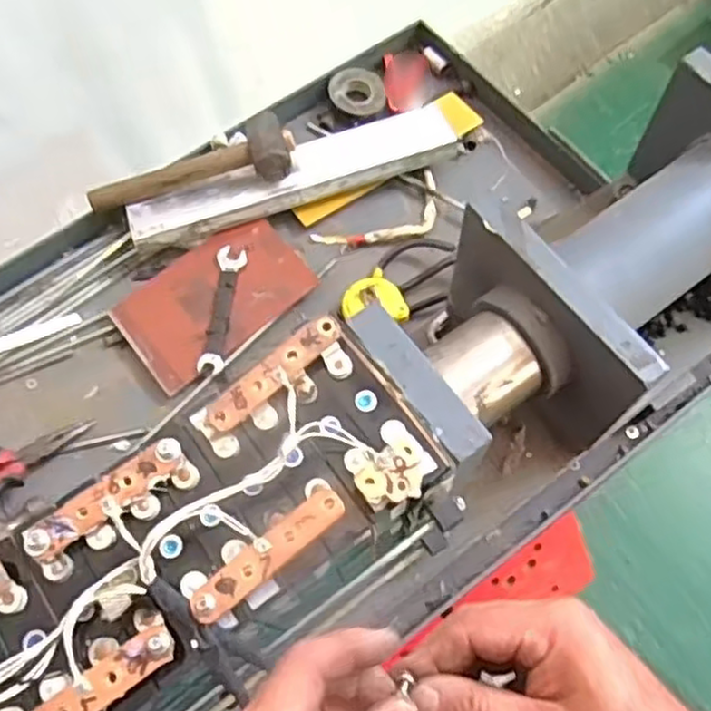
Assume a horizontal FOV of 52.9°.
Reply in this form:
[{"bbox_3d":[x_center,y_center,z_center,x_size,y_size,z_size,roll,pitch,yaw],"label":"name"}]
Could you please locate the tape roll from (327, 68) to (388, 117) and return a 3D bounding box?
[{"bbox_3d":[0.003,-0.348,0.941,0.074,0.018,0.070,-1,67,2],"label":"tape roll"}]

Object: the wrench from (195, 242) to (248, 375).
[{"bbox_3d":[-0.154,-0.054,0.817,0.032,0.011,0.153,7,67,6],"label":"wrench"}]

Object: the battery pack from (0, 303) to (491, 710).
[{"bbox_3d":[-0.163,0.186,0.460,0.561,0.110,0.183,-38,70,-13],"label":"battery pack"}]

